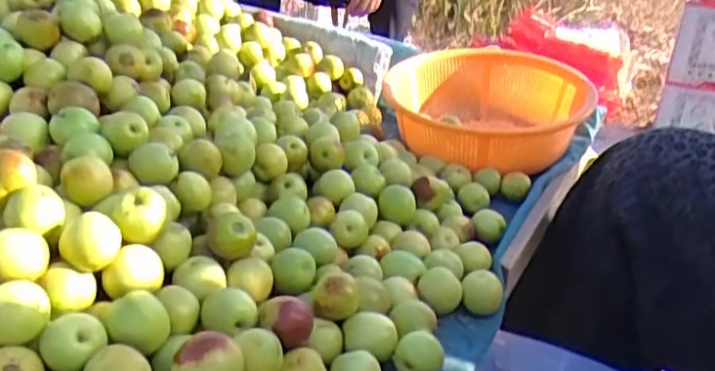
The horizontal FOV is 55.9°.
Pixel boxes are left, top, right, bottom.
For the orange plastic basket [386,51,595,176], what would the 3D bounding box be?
[{"bbox_3d":[0.162,-0.097,0.870,0.240,0.106,0.245,8,25,6],"label":"orange plastic basket"}]

